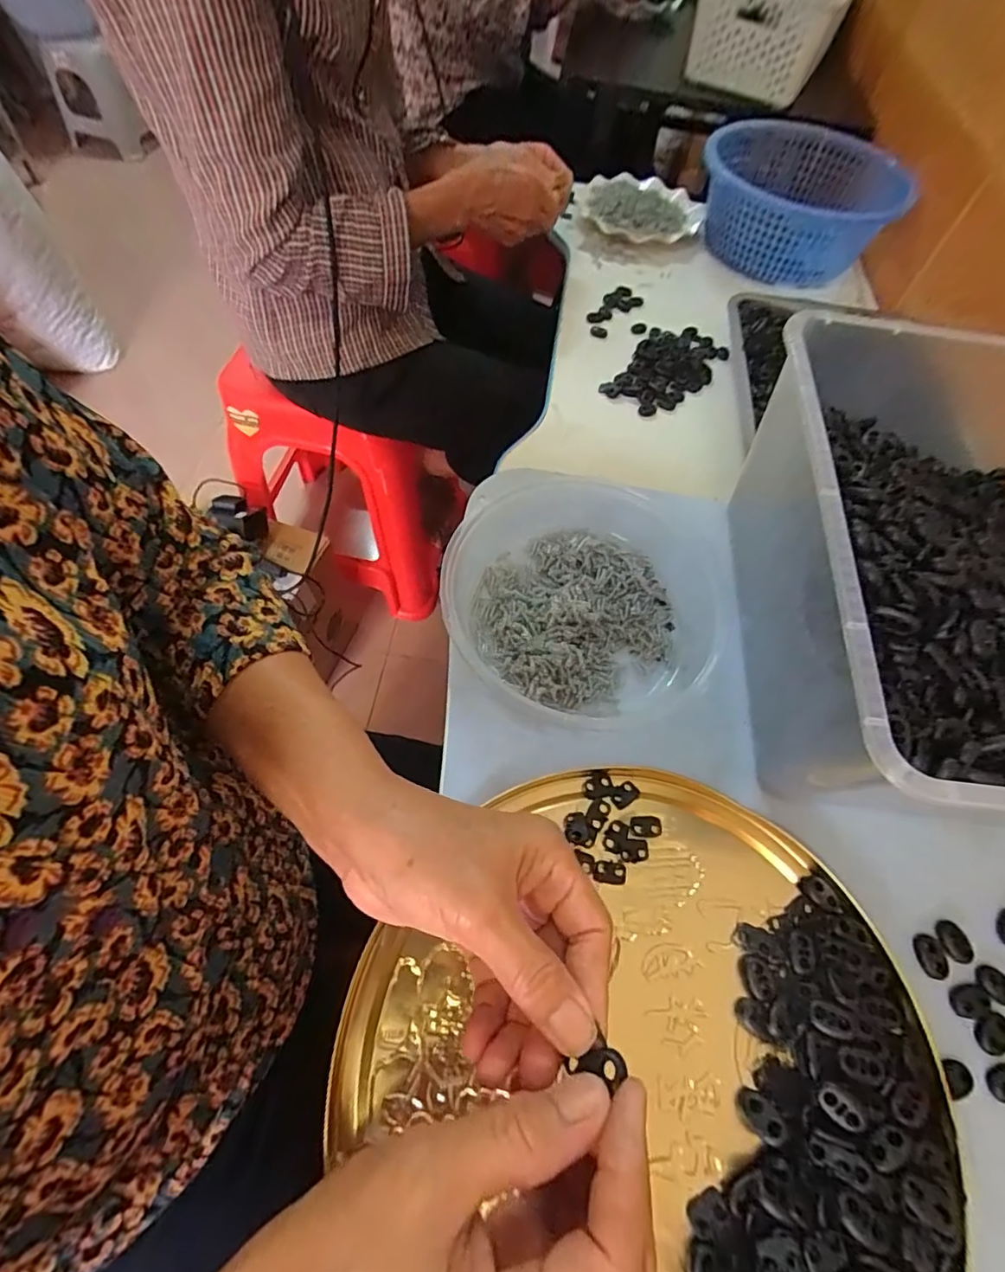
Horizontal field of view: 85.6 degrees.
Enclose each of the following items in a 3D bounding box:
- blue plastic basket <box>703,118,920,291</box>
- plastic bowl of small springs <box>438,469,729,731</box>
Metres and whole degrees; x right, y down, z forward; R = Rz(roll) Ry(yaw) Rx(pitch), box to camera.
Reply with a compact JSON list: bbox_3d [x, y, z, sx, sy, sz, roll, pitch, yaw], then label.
[{"bbox_3d":[0.416,-0.631,0.785,0.247,0.124,0.307,15,62,2],"label":"blue plastic basket"},{"bbox_3d":[0.062,-0.038,0.386,0.194,0.055,0.205,2,63,-5],"label":"plastic bowl of small springs"}]

